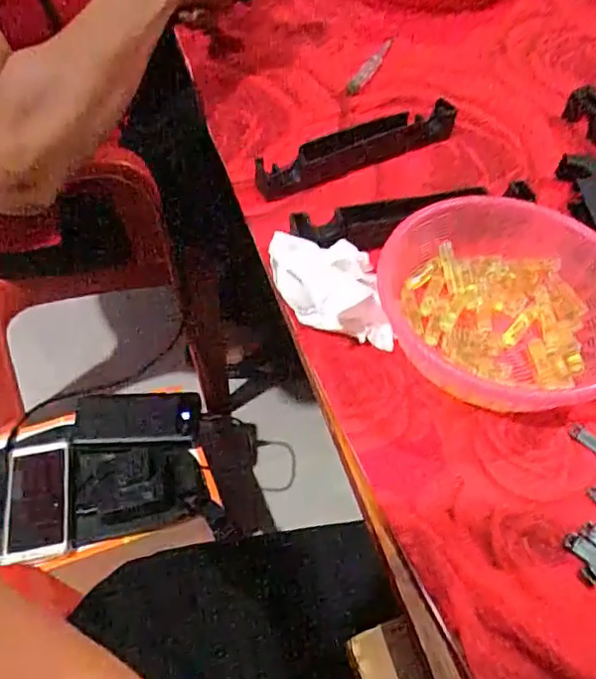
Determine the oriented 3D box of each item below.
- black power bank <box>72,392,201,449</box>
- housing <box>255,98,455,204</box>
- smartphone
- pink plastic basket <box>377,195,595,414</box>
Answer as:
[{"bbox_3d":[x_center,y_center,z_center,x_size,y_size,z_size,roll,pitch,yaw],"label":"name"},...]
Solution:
[{"bbox_3d":[-0.207,0.100,0.757,0.161,0.013,0.078,2,53,-2],"label":"black power bank"},{"bbox_3d":[0.057,-0.171,0.521,0.191,0.025,0.034,-21,57,-18],"label":"housing"},{"bbox_3d":[-0.308,0.191,0.705,0.068,0.014,0.134,-7,54,-8],"label":"smartphone"},{"bbox_3d":[0.148,-0.024,0.404,0.180,0.041,0.162,-4,54,-6],"label":"pink plastic basket"}]

